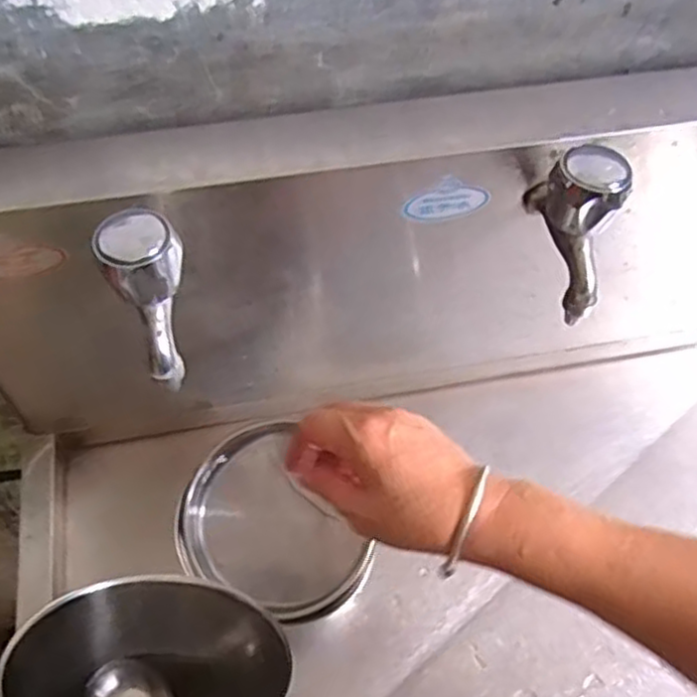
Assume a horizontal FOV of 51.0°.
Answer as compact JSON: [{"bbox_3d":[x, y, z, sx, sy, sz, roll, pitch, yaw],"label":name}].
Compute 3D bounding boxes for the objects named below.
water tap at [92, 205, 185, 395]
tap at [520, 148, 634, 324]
[{"bbox_3d":[-0.109,-0.027,0.410,0.040,0.099,0.040,-14,30,-10],"label":"water tap"},{"bbox_3d":[0.137,-0.076,0.442,0.047,0.084,0.076,6,58,2],"label":"tap"}]

